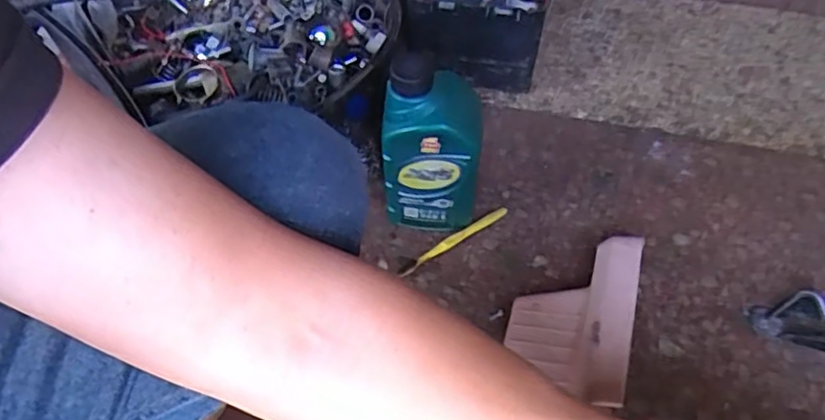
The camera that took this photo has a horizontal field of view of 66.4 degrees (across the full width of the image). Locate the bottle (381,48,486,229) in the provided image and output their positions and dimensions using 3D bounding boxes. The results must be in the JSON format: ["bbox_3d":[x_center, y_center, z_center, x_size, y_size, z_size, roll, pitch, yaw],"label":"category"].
[{"bbox_3d":[0.021,-0.064,0.644,0.096,0.214,0.084,7,59,6],"label":"bottle"}]

